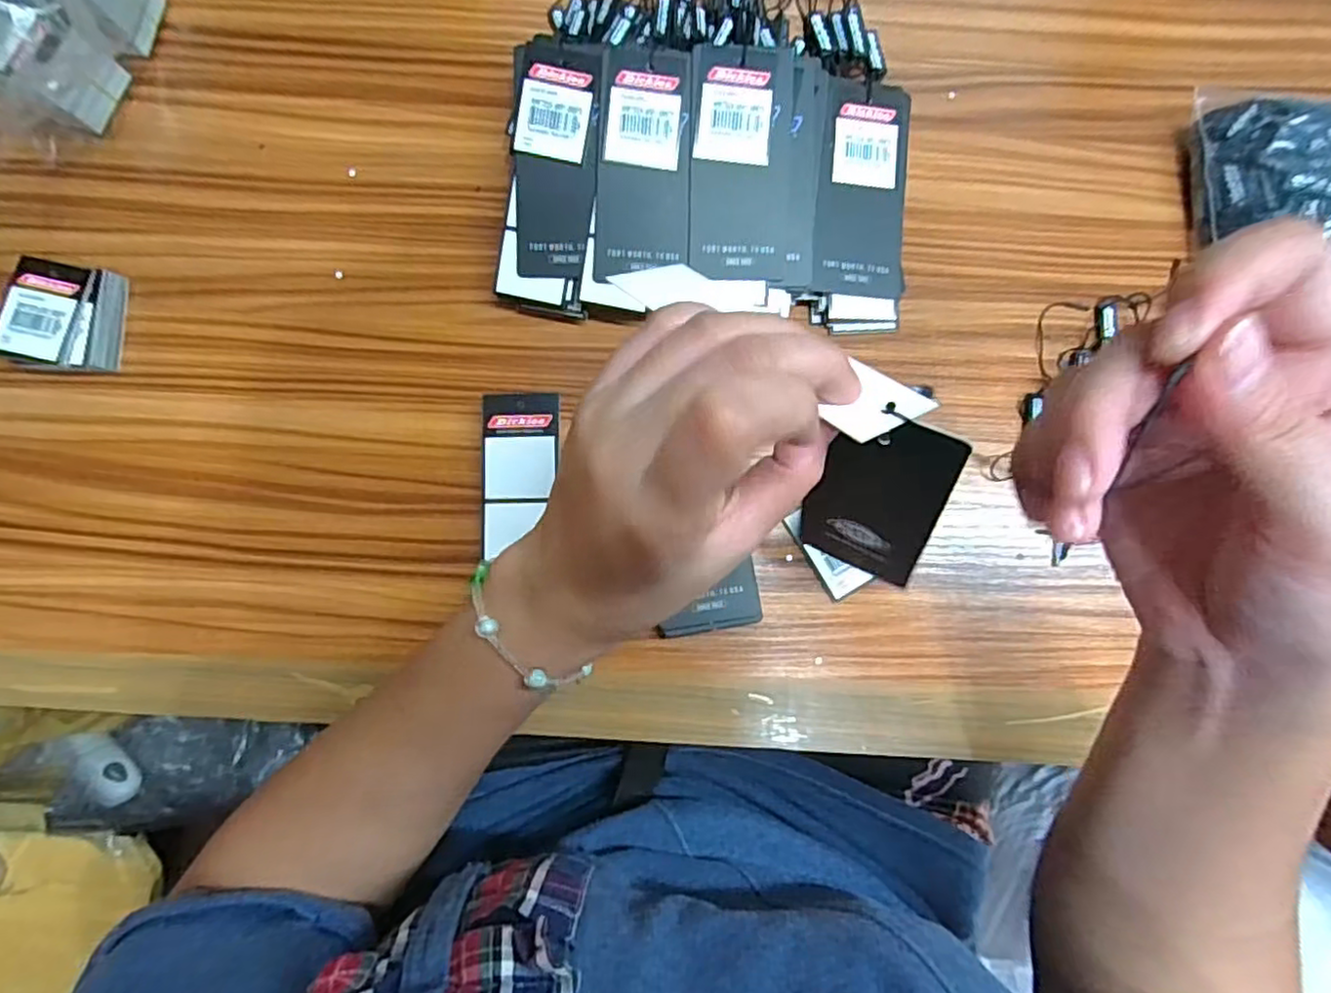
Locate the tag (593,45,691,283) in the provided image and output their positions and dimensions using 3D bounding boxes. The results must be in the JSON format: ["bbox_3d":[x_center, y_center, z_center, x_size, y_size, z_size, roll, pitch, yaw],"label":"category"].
[{"bbox_3d":[-0.010,-0.164,0.326,0.046,0.004,0.106,5,100,0],"label":"tag"}]

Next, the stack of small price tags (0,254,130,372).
[{"bbox_3d":[-0.307,-0.091,0.338,0.043,0.028,0.055,5,83,0],"label":"stack of small price tags"}]

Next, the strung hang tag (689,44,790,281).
[{"bbox_3d":[0.037,-0.164,0.327,0.048,0.005,0.107,0,100,-1],"label":"strung hang tag"}]

